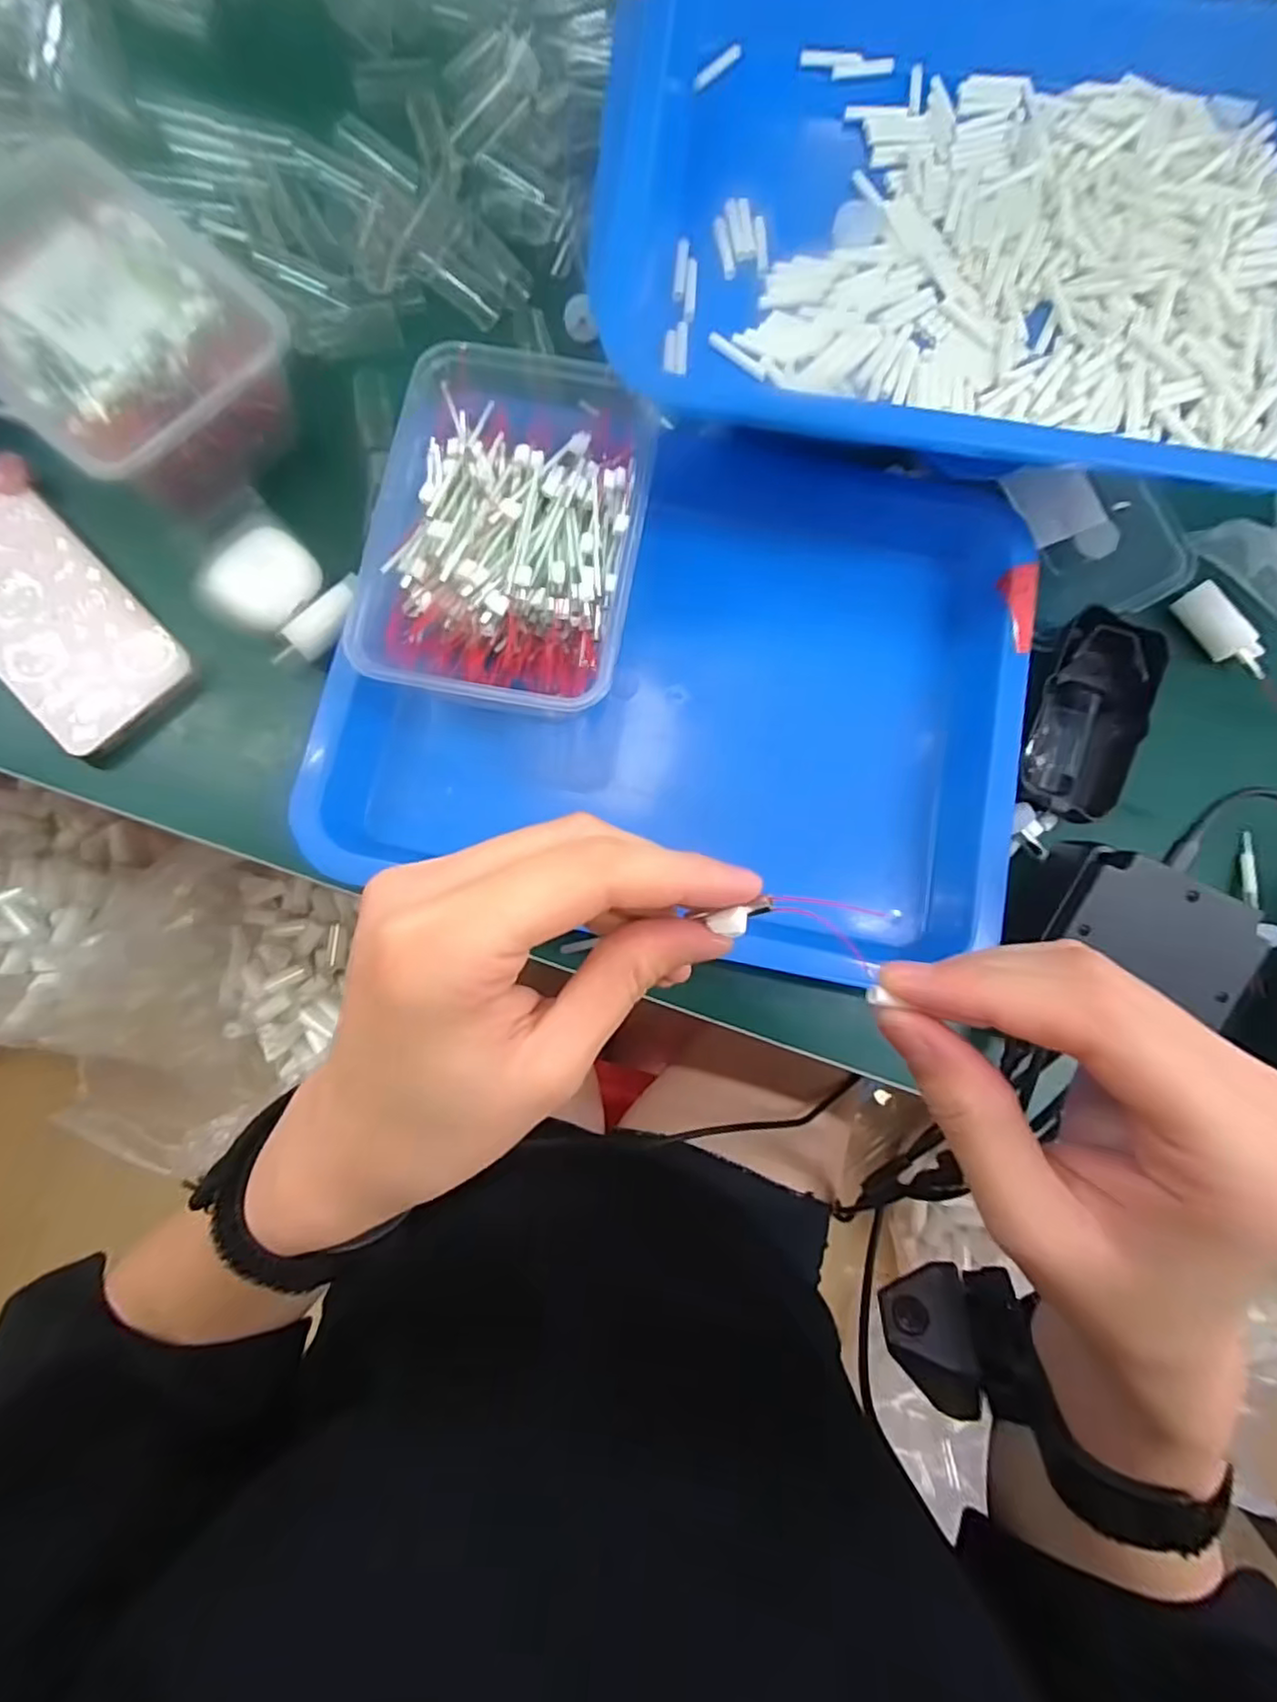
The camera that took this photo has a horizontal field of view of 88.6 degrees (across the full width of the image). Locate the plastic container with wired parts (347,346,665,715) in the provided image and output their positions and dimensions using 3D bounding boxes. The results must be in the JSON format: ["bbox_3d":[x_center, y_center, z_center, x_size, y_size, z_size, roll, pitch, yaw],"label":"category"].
[{"bbox_3d":[-0.060,-0.149,0.322,0.123,0.062,0.164,11,80,0],"label":"plastic container with wired parts"}]

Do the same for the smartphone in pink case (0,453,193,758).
[{"bbox_3d":[-0.310,-0.129,0.337,0.075,0.014,0.168,-42,84,-8],"label":"smartphone in pink case"}]

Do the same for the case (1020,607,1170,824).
[{"bbox_3d":[0.231,-0.068,0.336,0.045,0.024,0.108,21,81,2],"label":"case"}]

